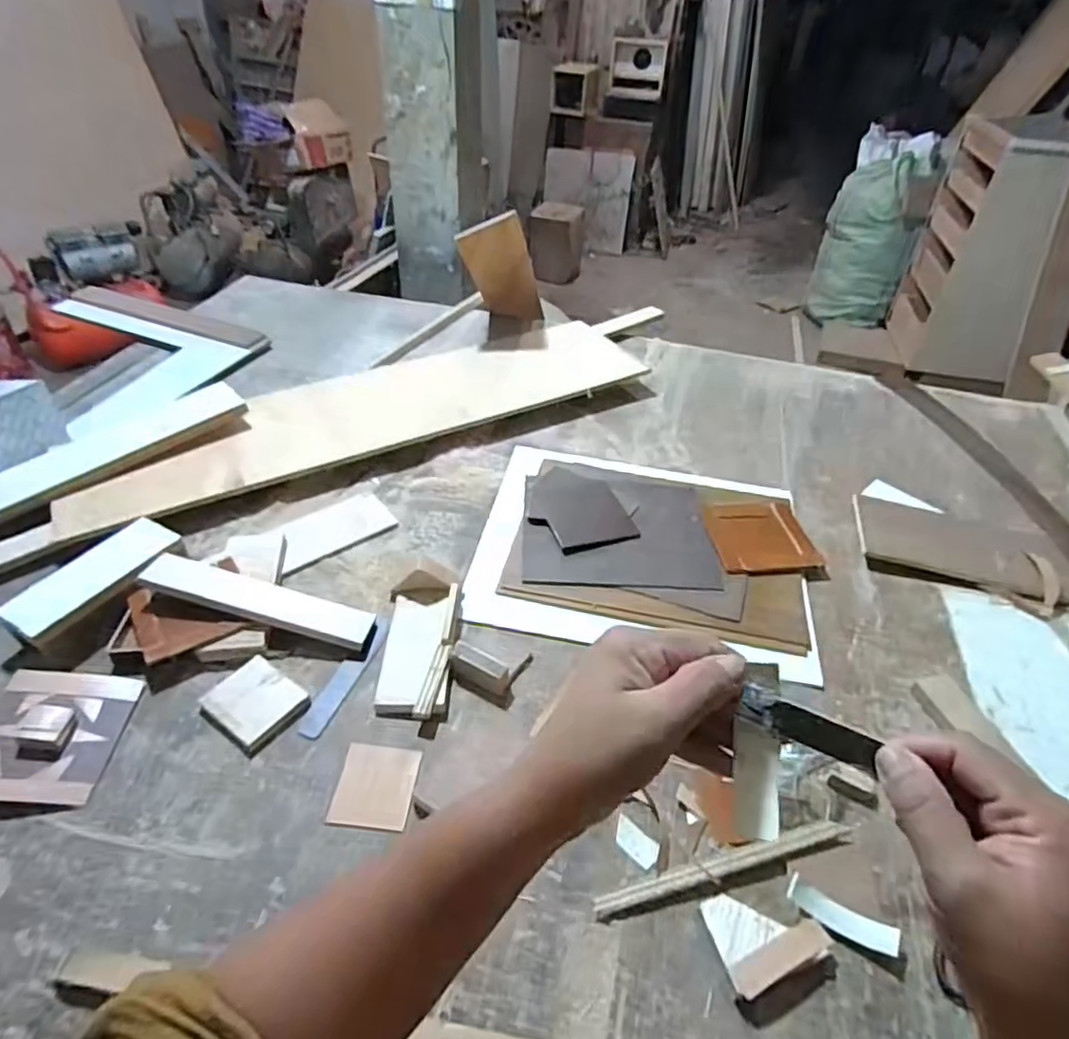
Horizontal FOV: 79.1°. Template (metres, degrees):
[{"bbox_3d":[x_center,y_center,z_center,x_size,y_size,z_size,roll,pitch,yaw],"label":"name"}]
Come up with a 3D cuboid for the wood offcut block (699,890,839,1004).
[{"bbox_3d":[0.174,0.316,0.499,0.084,0.019,0.066,-16,43,-19],"label":"wood offcut block"}]

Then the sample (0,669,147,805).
[{"bbox_3d":[-0.441,0.193,0.590,0.116,0.023,0.123,12,42,-12],"label":"sample"}]

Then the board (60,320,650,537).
[{"bbox_3d":[-0.220,-0.170,0.982,0.853,0.024,0.207,-22,50,-26],"label":"board"}]

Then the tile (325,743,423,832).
[{"bbox_3d":[-0.141,0.236,0.575,0.067,0.007,0.073,5,41,4],"label":"tile"}]

